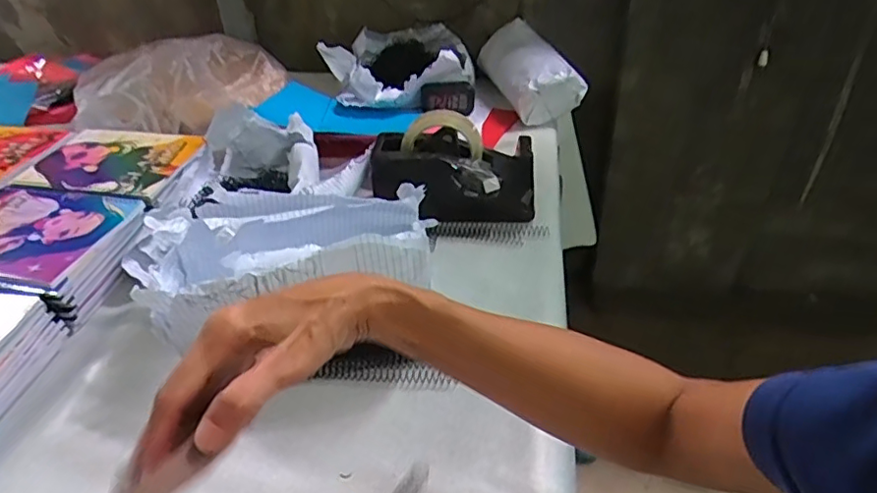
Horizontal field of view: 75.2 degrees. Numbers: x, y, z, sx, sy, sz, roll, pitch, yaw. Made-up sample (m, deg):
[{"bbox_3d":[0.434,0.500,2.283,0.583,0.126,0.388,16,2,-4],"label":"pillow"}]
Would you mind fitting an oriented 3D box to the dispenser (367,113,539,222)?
[{"bbox_3d":[0.020,-0.099,0.713,0.198,0.117,0.073,3,37,8],"label":"dispenser"}]

